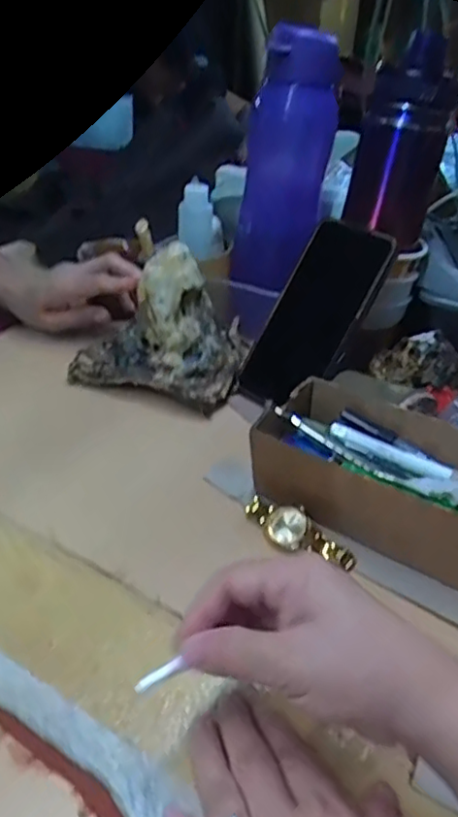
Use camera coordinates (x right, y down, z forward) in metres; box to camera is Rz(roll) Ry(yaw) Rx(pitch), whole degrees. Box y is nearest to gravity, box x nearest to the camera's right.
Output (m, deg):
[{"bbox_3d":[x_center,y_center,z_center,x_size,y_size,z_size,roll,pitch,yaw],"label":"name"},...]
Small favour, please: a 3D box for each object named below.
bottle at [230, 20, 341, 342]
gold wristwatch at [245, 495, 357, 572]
[{"bbox_3d":[0.047,-0.195,0.582,0.078,0.241,0.078,6,32,3],"label":"bottle"},{"bbox_3d":[0.045,0.077,0.423,0.024,0.014,0.077,-25,43,-38],"label":"gold wristwatch"}]

